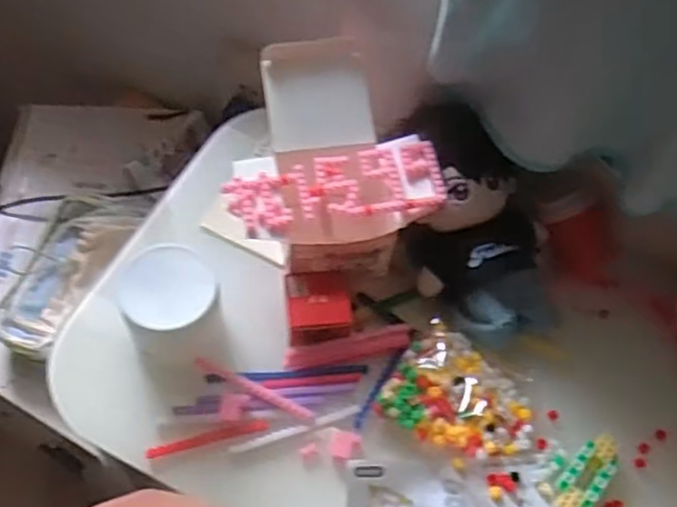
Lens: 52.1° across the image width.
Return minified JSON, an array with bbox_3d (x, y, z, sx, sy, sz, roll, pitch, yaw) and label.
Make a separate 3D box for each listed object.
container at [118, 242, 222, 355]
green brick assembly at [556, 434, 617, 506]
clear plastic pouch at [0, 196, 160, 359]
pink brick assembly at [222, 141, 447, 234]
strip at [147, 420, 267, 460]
[{"bbox_3d":[-0.134,0.038,0.562,0.070,0.061,0.071,2,58,-4],"label":"container"},{"bbox_3d":[0.197,0.177,0.550,0.029,0.020,0.077,40,63,18],"label":"green brick assembly"},{"bbox_3d":[-0.339,0.002,0.786,0.167,0.038,0.216,21,59,8],"label":"clear plastic pouch"},{"bbox_3d":[-0.002,-0.055,0.566,0.173,0.020,0.061,-6,59,-8],"label":"pink brick assembly"},{"bbox_3d":[-0.103,0.145,0.549,0.094,0.008,0.010,-11,60,-12],"label":"strip"}]

